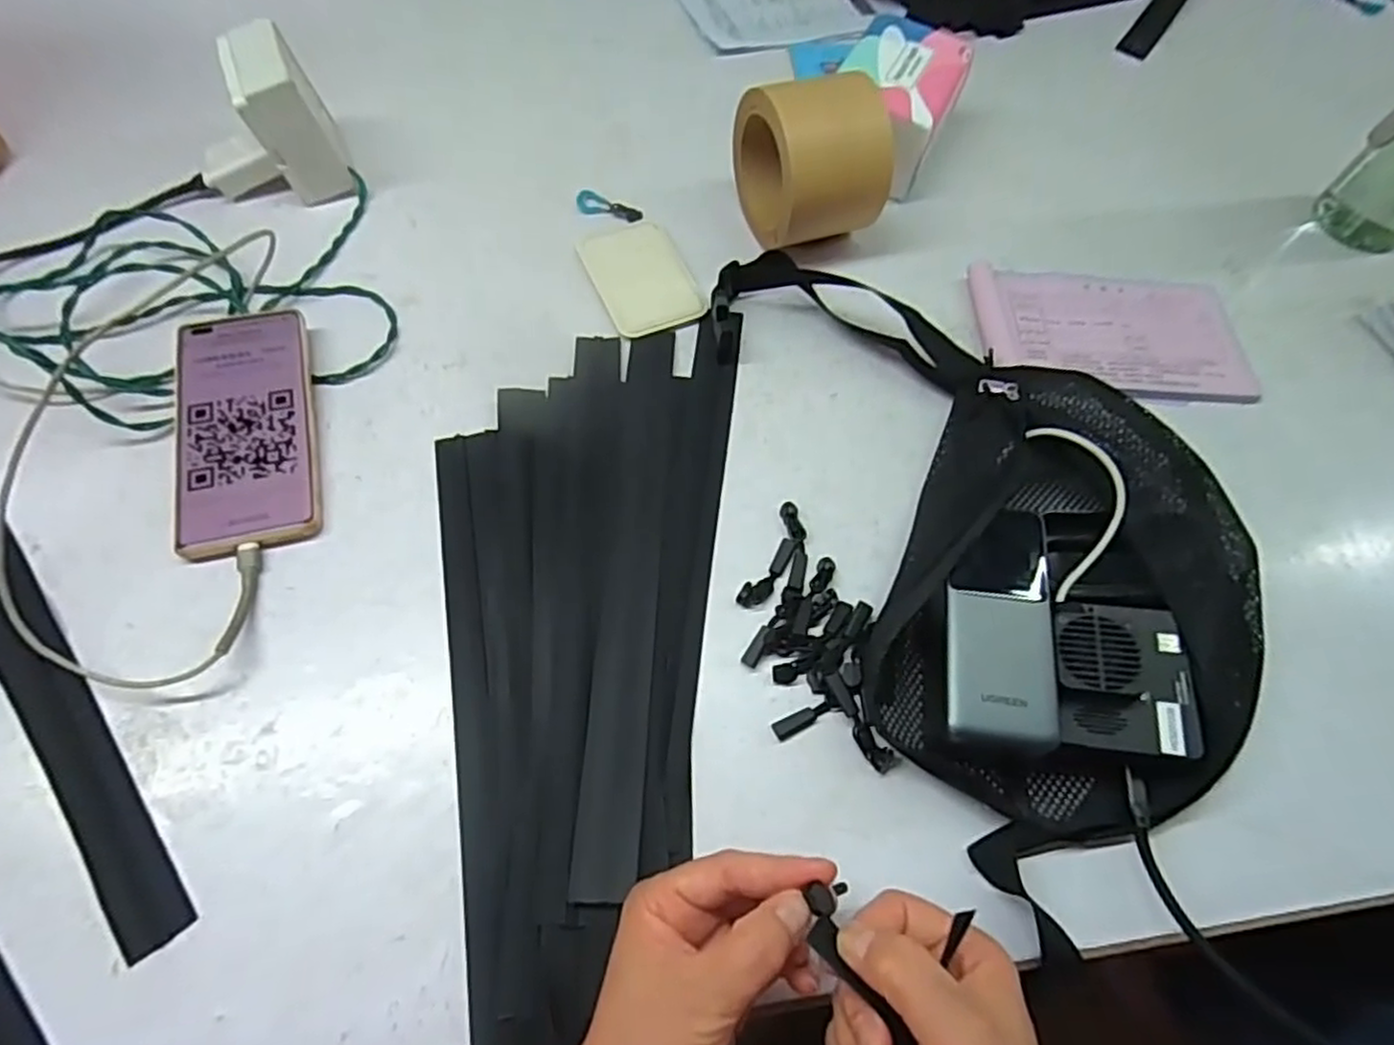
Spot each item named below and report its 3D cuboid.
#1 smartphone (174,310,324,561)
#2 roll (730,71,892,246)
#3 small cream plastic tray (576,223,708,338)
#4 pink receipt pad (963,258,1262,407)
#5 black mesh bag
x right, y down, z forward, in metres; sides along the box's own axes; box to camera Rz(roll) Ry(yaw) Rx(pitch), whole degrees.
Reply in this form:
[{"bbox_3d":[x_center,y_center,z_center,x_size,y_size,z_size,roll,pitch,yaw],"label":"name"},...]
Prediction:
[{"bbox_3d":[-0.280,-0.061,0.445,0.077,0.010,0.167,-12,68,-10],"label":"smartphone"},{"bbox_3d":[0.080,-0.264,0.511,0.077,0.120,0.105,-18,65,-12],"label":"roll"},{"bbox_3d":[-0.041,-0.180,0.521,0.066,0.008,0.099,-22,71,-12],"label":"small cream plastic tray"},{"bbox_3d":[0.299,-0.139,0.519,0.188,0.010,0.109,3,63,-1],"label":"pink receipt pad"},{"bbox_3d":[0.181,-0.025,0.430,0.243,0.053,0.403,-14,64,-10],"label":"black mesh bag"}]

